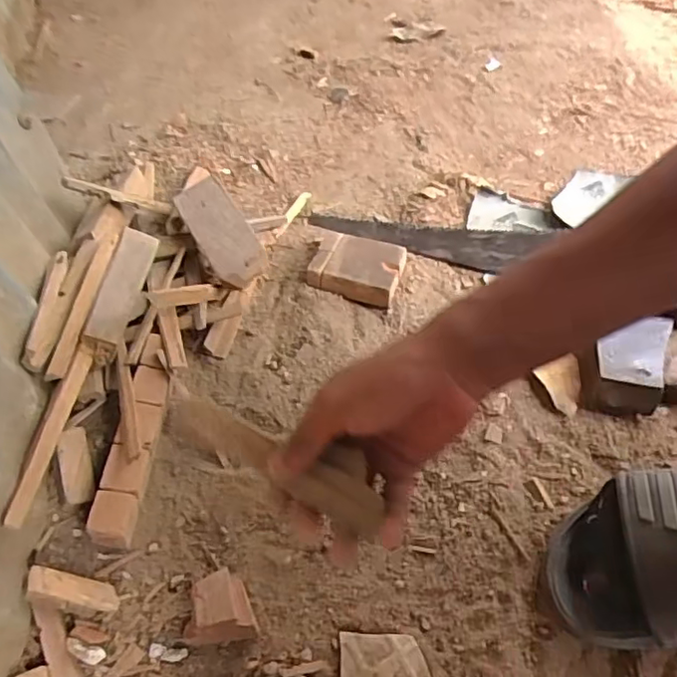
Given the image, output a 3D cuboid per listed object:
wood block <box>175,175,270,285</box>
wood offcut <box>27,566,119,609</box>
[{"bbox_3d":[-0.122,-0.113,0.628,0.054,0.024,0.146,-25,52,-16],"label":"wood block"},{"bbox_3d":[-0.197,0.186,0.453,0.066,0.006,0.021,21,31,-13],"label":"wood offcut"}]

